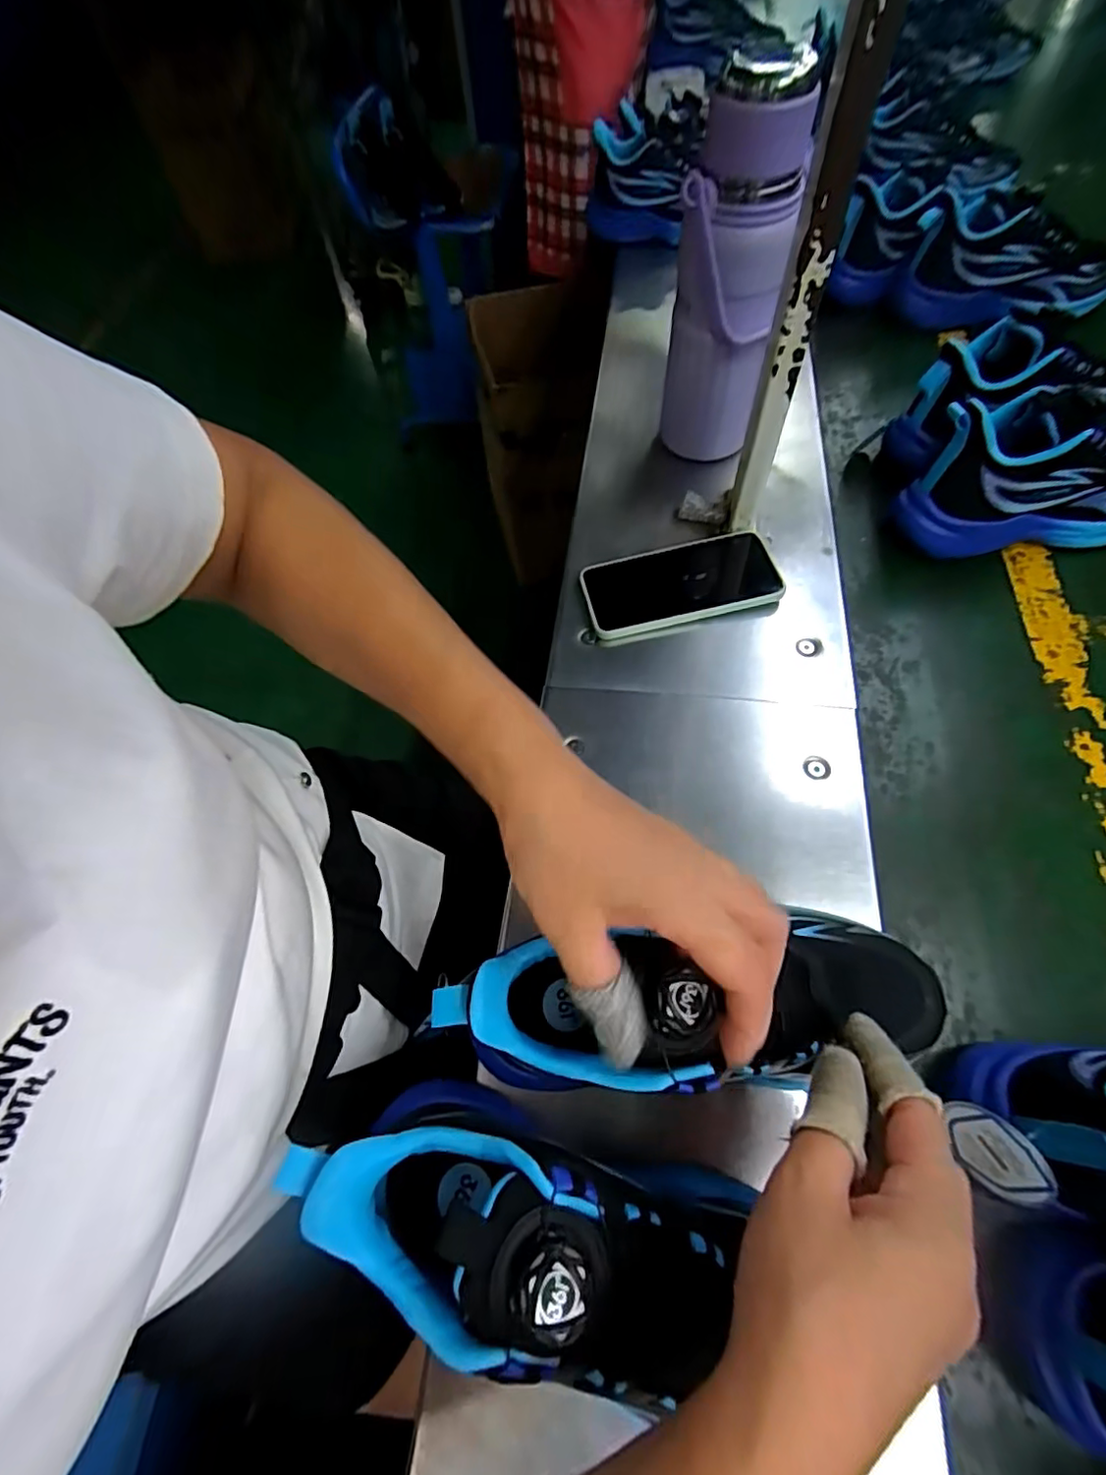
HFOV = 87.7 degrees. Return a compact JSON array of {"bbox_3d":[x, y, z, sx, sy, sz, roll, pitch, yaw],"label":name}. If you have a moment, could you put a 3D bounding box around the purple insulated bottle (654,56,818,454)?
[{"bbox_3d":[0.144,-0.346,0.473,0.085,0.270,0.068,-1,61,4],"label":"purple insulated bottle"}]

